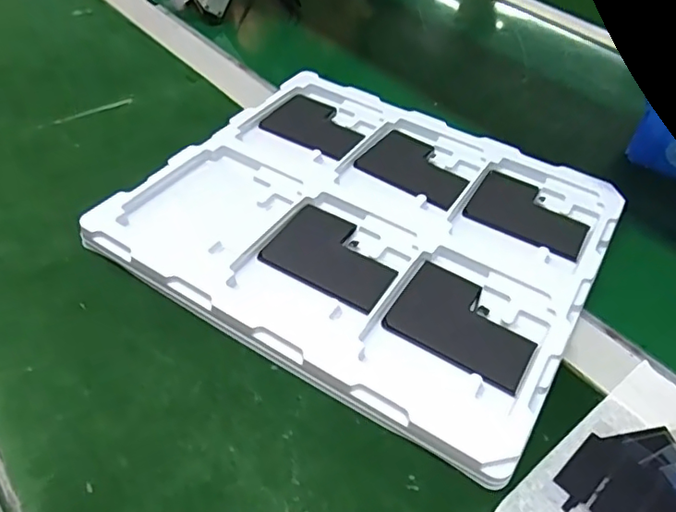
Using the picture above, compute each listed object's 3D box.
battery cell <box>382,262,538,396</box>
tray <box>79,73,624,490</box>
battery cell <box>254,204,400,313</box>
[{"bbox_3d":[0.083,0.044,0.360,0.089,0.004,0.064,27,49,20],"label":"battery cell"},{"bbox_3d":[0.022,-0.027,0.422,0.312,0.016,0.272,26,50,19],"label":"tray"},{"bbox_3d":[-0.001,0.000,0.395,0.090,0.009,0.062,26,49,18],"label":"battery cell"}]

